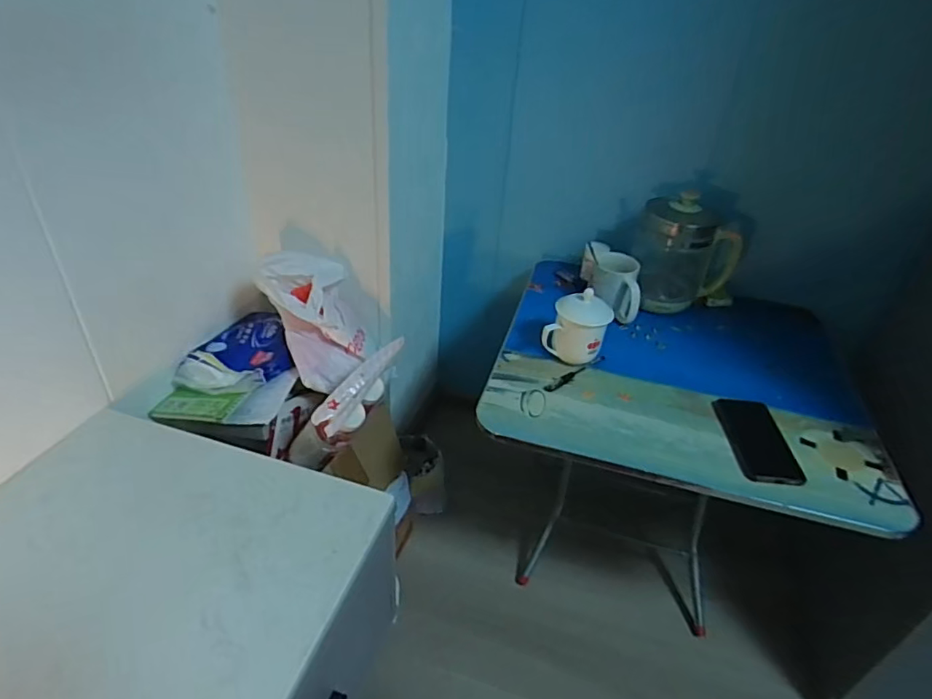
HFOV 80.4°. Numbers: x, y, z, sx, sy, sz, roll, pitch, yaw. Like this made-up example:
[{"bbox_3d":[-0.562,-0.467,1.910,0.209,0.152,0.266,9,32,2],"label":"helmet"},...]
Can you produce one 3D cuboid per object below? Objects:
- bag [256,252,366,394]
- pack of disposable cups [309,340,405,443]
[{"bbox_3d":[-0.286,-0.063,1.053,0.183,0.162,0.251,-6,37,-16],"label":"bag"},{"bbox_3d":[-0.174,0.063,0.922,0.060,0.090,0.201,24,62,24],"label":"pack of disposable cups"}]

